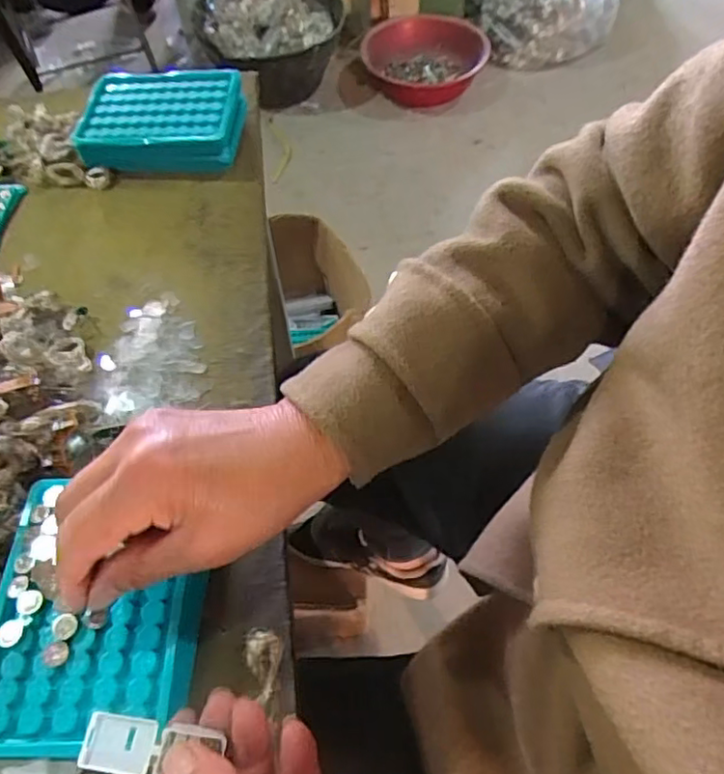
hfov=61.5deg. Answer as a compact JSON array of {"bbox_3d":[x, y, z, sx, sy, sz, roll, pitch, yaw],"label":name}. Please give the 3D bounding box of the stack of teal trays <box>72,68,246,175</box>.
[{"bbox_3d":[-0.175,-0.234,0.536,0.135,0.043,0.097,-1,56,-2],"label":"stack of teal trays"}]

